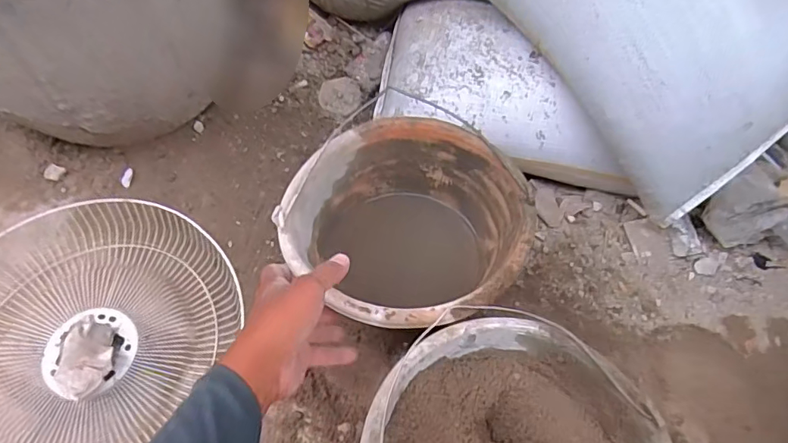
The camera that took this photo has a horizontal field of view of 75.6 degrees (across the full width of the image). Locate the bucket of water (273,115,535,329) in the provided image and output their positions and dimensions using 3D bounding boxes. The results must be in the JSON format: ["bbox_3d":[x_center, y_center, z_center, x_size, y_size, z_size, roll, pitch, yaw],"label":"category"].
[{"bbox_3d":[0.012,0.030,0.578,0.228,0.182,0.225,1,62,-2],"label":"bucket of water"}]

